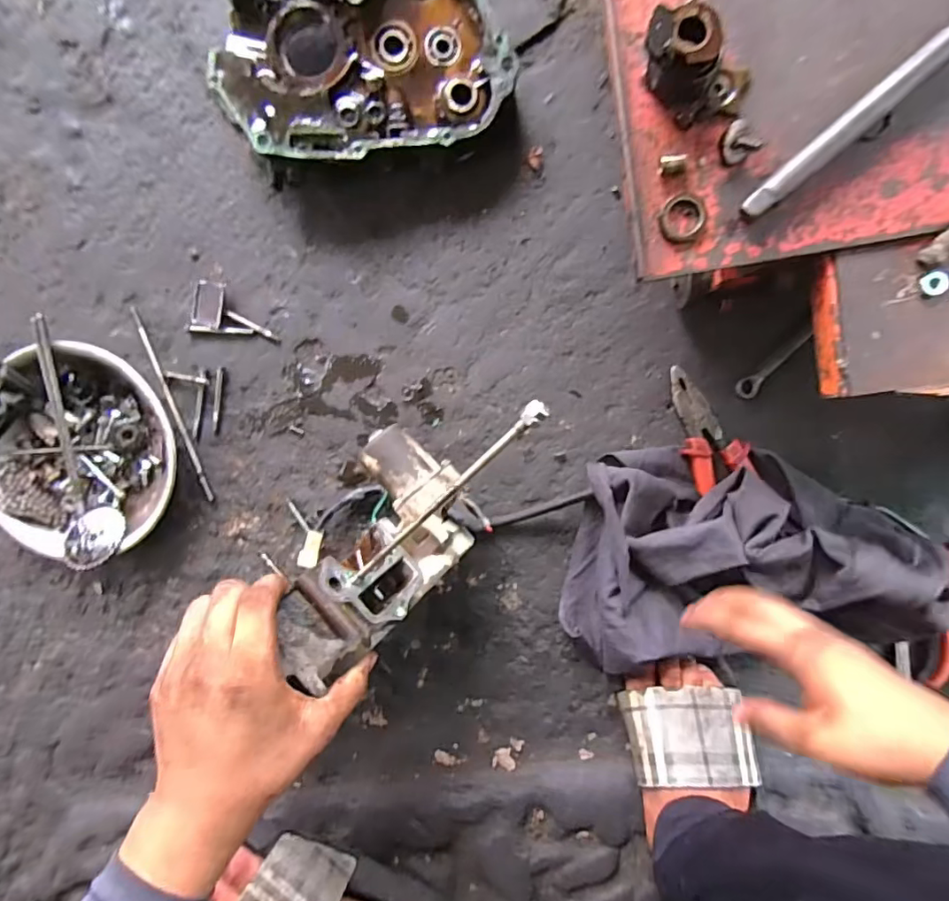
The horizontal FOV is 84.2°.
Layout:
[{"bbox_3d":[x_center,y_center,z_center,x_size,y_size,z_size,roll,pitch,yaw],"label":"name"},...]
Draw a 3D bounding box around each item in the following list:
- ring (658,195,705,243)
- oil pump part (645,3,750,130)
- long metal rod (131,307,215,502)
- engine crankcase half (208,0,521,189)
[{"bbox_3d":[0.124,-0.138,0.312,0.025,0.007,0.028,44,98,0],"label":"ring"},{"bbox_3d":[0.121,-0.210,0.290,0.062,0.034,0.040,28,98,2],"label":"oil pump part"},{"bbox_3d":[-0.306,-0.046,0.531,0.009,0.008,0.207,-21,94,7],"label":"long metal rod"},{"bbox_3d":[-0.096,-0.339,0.453,0.243,0.065,0.177,-6,95,6],"label":"engine crankcase half"}]

